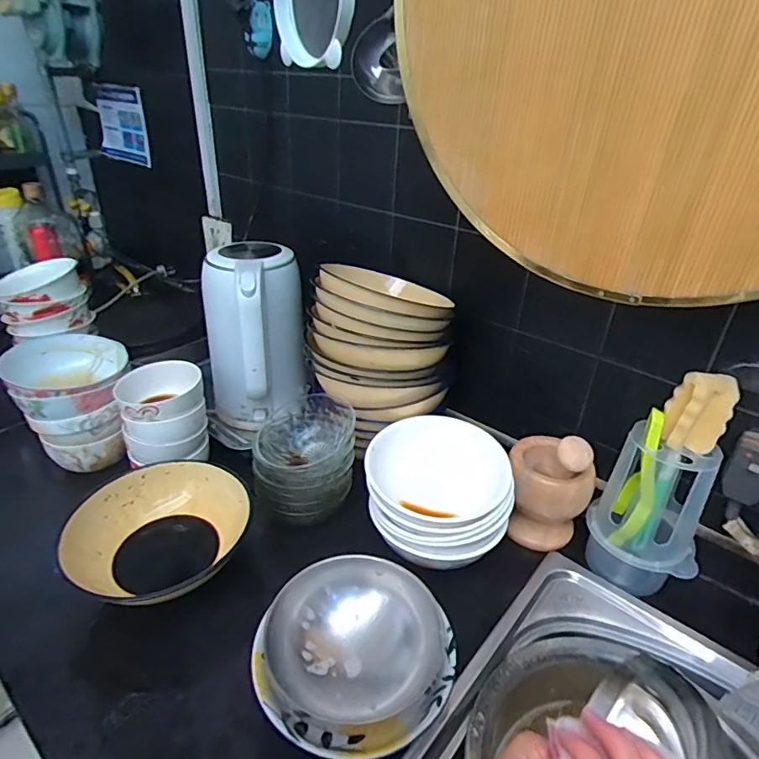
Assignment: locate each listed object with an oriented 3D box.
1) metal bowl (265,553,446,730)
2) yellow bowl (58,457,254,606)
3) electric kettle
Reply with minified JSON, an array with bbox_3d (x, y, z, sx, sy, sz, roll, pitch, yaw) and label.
[{"bbox_3d":[-0.020,0.241,0.467,0.140,0.061,0.142,2,31,-1],"label":"metal bowl"},{"bbox_3d":[-0.238,0.188,0.581,0.187,0.110,0.179,2,31,-1],"label":"yellow bowl"},{"bbox_3d":[-0.181,-0.049,0.765,0.147,0.257,0.175,-8,32,-17],"label":"electric kettle"}]

